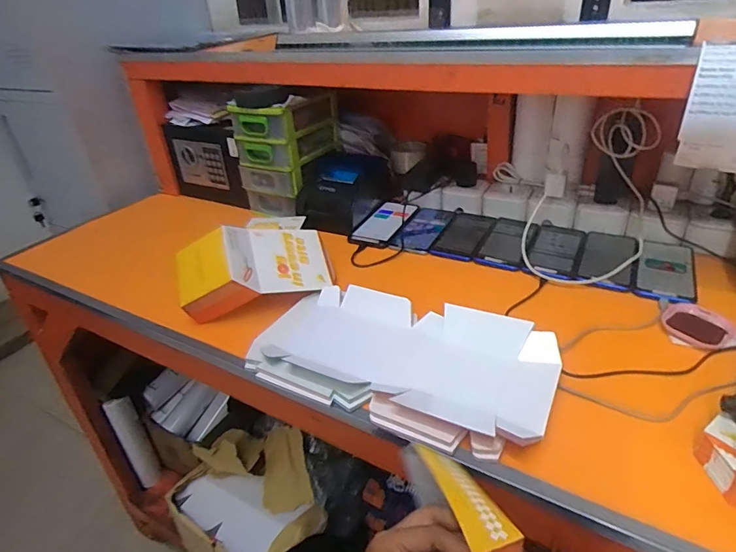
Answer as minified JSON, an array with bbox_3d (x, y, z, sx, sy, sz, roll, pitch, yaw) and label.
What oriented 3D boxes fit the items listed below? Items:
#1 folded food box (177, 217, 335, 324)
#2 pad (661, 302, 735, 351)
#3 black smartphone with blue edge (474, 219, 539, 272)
[{"bbox_3d":[-0.159,-0.017,0.649,0.212,0.096,0.103,-16,34,-17],"label":"folded food box"},{"bbox_3d":[0.400,0.059,0.559,0.064,0.010,0.075,-24,37,-27],"label":"pad"},{"bbox_3d":[0.241,-0.063,0.773,0.076,0.015,0.165,13,37,27],"label":"black smartphone with blue edge"}]

